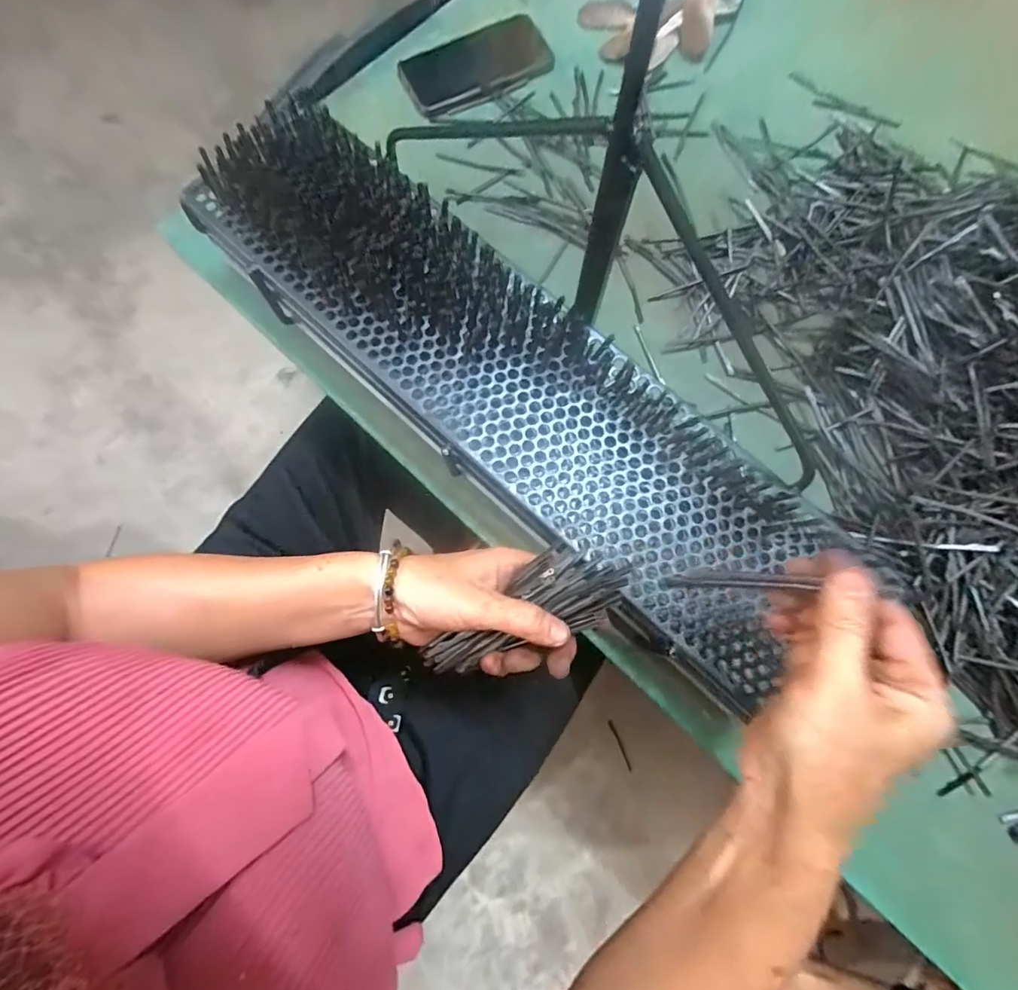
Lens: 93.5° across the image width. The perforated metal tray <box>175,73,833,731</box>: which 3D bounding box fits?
[{"bbox_3d":[-0.007,-0.093,0.354,0.542,0.044,0.138,42,81,5],"label":"perforated metal tray"}]

